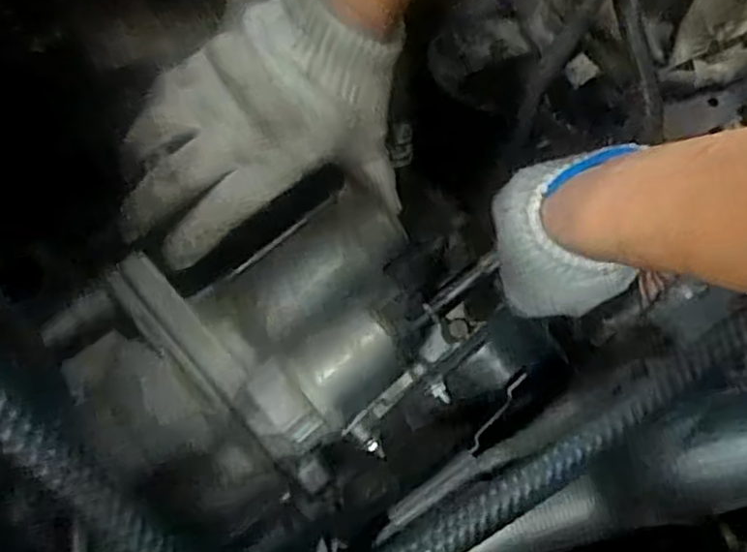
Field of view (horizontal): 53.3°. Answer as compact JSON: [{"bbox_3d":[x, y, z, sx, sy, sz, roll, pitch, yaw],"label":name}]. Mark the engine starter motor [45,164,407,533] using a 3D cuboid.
[{"bbox_3d":[-0.061,0.044,0.434,0.146,0.102,0.196,42,72,14],"label":"engine starter motor"}]

